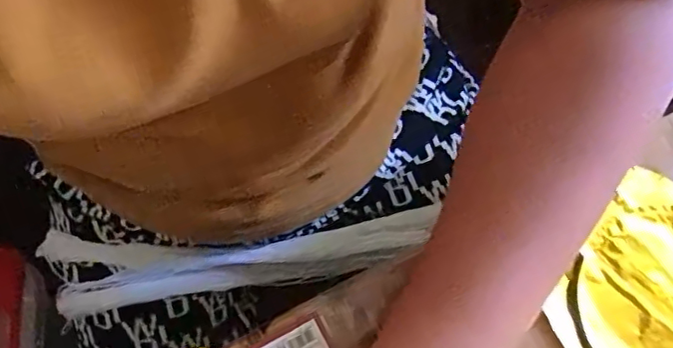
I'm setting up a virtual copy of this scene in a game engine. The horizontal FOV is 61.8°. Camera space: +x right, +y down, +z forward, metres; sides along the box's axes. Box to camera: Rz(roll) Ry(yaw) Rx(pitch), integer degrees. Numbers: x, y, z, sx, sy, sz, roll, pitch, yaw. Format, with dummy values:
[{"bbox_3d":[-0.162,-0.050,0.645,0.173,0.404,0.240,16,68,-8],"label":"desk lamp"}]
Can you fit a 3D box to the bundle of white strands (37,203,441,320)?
[{"bbox_3d":[-0.087,0.075,0.495,0.341,0.048,0.069,-4,77,-3],"label":"bundle of white strands"}]

